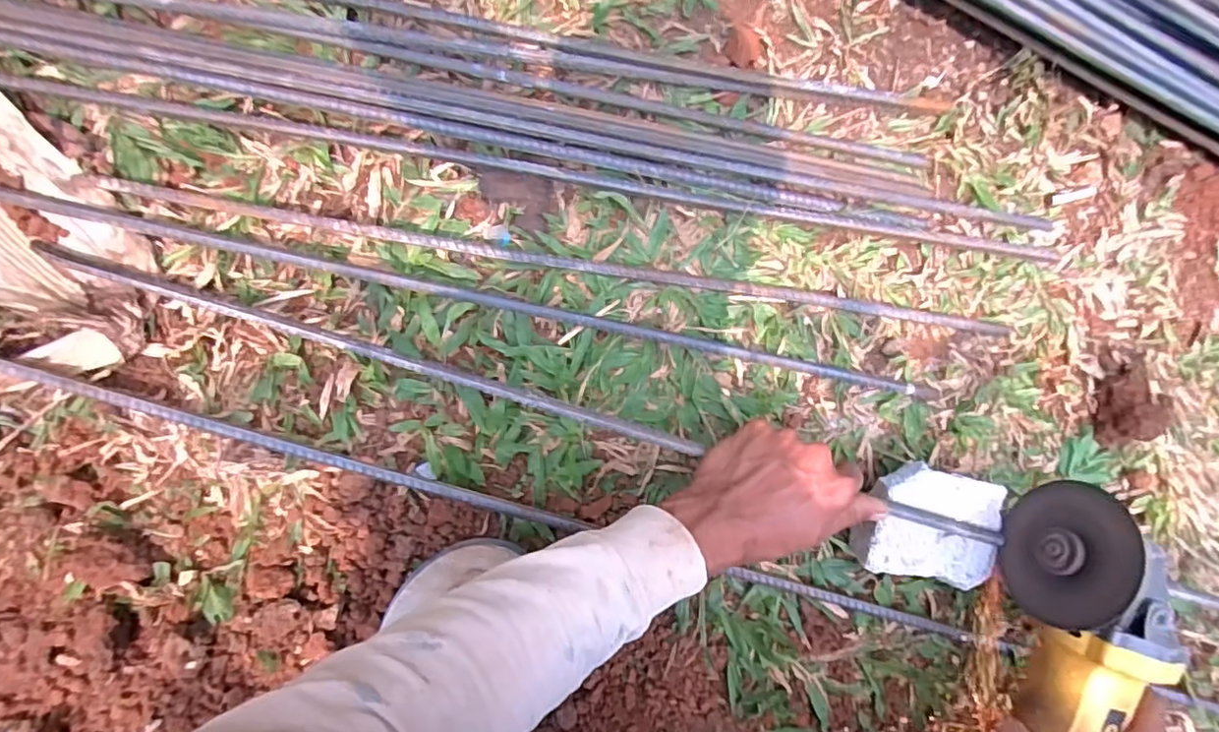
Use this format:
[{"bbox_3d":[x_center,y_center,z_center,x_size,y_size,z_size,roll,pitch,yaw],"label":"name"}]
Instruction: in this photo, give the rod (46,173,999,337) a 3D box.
[{"bbox_3d":[-0.031,-0.081,0.439,0.698,0.011,0.014,9,90,-6],"label":"rod"}]

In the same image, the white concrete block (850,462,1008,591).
[{"bbox_3d":[0.241,0.119,0.442,0.094,0.050,0.083,11,87,-5],"label":"white concrete block"}]

